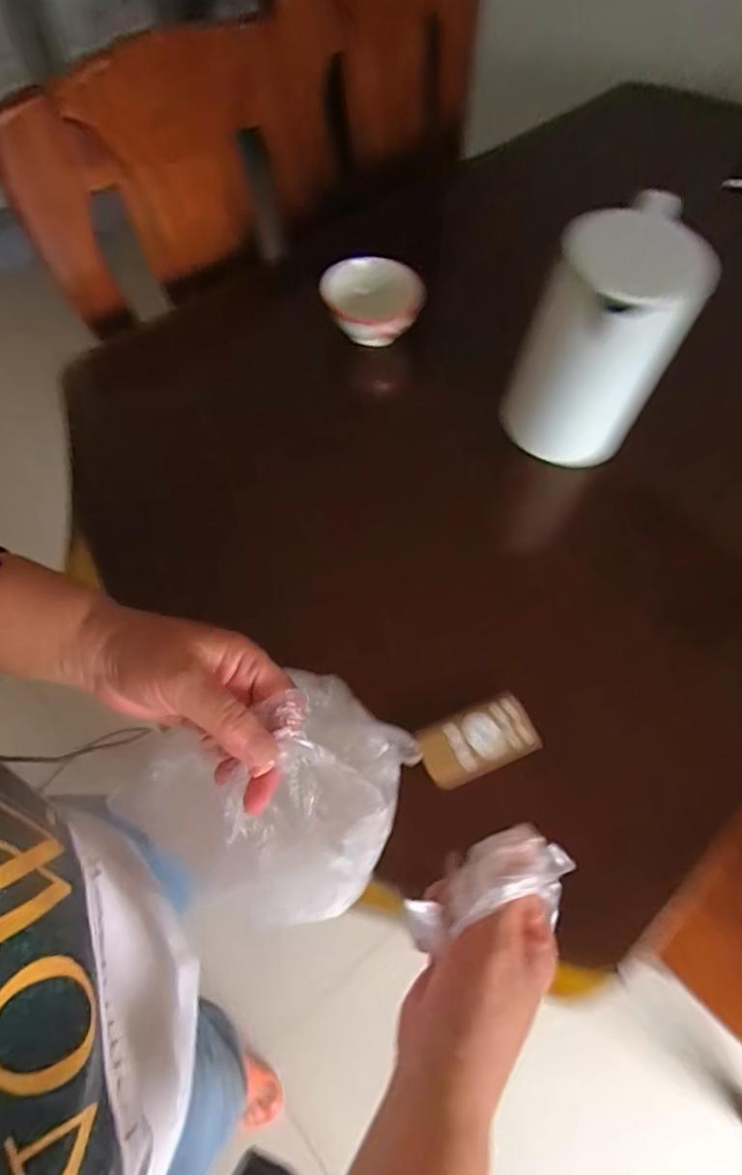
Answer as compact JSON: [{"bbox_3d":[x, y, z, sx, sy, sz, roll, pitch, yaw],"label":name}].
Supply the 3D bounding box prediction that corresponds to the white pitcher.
[{"bbox_3d":[0.257,-0.273,0.644,0.140,0.257,0.148,29,67,11],"label":"white pitcher"}]

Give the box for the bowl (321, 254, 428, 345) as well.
[{"bbox_3d":[0.002,-0.385,0.807,0.130,0.066,0.130,1,64,-2],"label":"bowl"}]

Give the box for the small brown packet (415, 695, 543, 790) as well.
[{"bbox_3d":[0.102,0.145,0.555,0.108,0.020,0.058,-19,67,-11],"label":"small brown packet"}]

